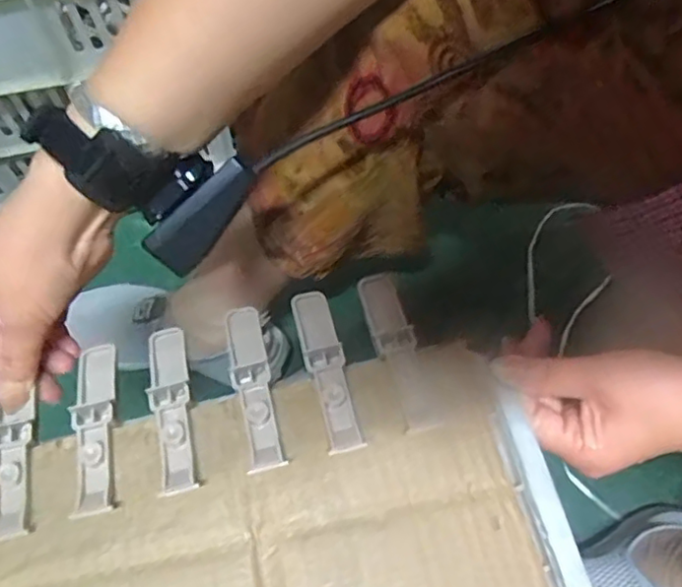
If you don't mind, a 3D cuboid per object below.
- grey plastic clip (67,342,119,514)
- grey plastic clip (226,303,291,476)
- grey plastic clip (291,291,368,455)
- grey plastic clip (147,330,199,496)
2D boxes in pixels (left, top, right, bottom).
[{"bbox_3d":[-0.130,0.070,0.326,0.023,0.016,0.098,-13,51,-6],"label":"grey plastic clip"},{"bbox_3d":[-0.048,0.049,0.333,0.020,0.016,0.103,-14,49,-6],"label":"grey plastic clip"},{"bbox_3d":[-0.008,0.040,0.336,0.021,0.012,0.101,-13,50,-6],"label":"grey plastic clip"},{"bbox_3d":[-0.090,0.060,0.327,0.021,0.014,0.097,-14,52,-6],"label":"grey plastic clip"}]

